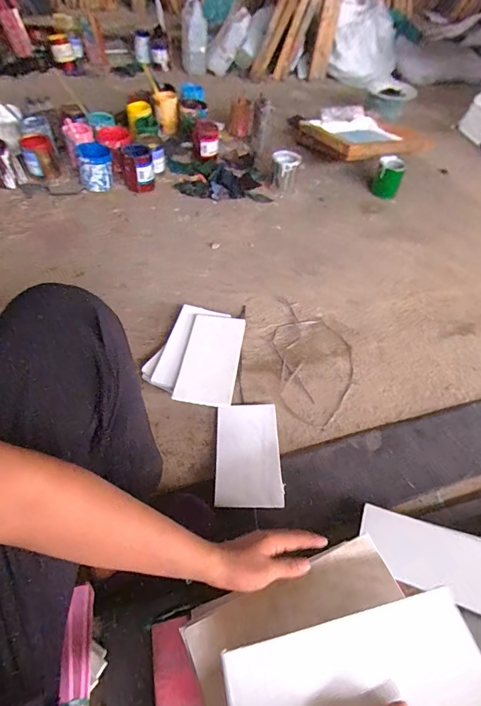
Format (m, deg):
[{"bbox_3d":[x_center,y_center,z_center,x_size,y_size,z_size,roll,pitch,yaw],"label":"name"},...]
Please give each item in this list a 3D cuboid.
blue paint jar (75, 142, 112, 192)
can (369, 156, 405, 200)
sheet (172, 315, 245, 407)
[{"bbox_3d":[-0.541,-0.692,1.382,0.118,0.135,0.126,2,54,-3],"label":"blue paint jar"},{"bbox_3d":[0.588,-0.694,1.478,0.107,0.142,0.120,24,56,13],"label":"can"},{"bbox_3d":[-0.073,0.011,0.944,0.139,0.023,0.265,9,54,3],"label":"sheet"}]

